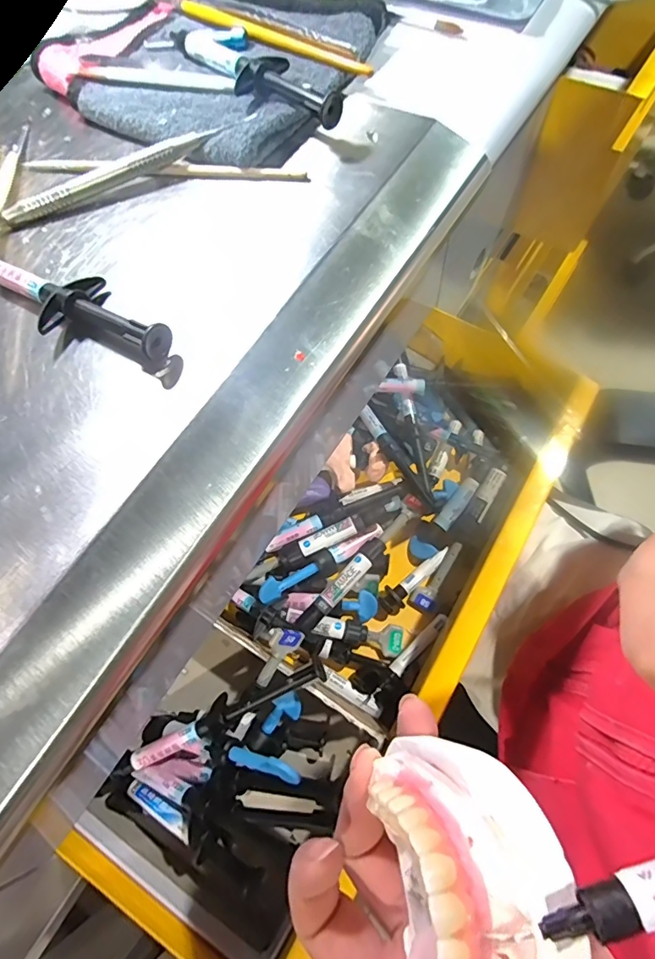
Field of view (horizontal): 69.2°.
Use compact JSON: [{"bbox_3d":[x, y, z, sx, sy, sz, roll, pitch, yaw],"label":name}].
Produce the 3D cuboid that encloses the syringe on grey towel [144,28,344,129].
[{"bbox_3d":[-0.046,-0.217,0.247,0.030,0.020,0.138,-44,70,-13],"label":"syringe on grey towel"}]

